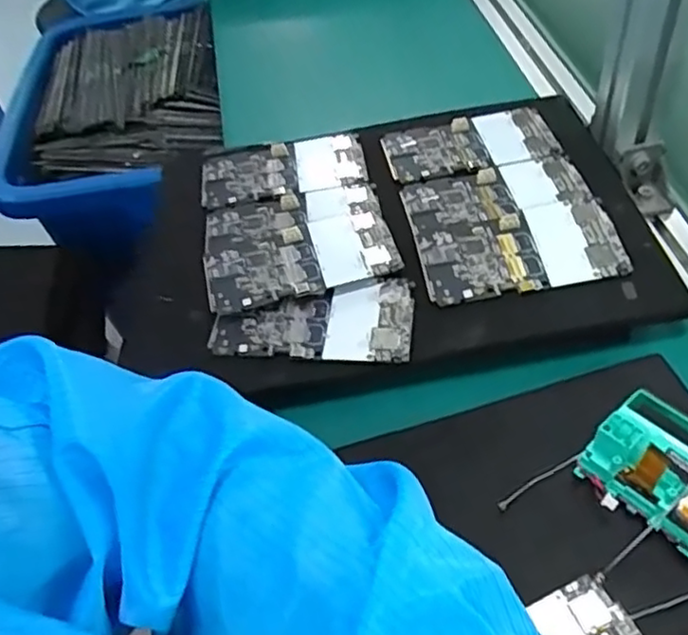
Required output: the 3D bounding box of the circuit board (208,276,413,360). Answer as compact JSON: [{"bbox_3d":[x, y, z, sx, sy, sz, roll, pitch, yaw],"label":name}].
[{"bbox_3d":[-0.020,0.004,0.436,0.128,0.008,0.058,-4,50,6],"label":"circuit board"}]

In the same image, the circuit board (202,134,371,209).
[{"bbox_3d":[-0.049,-0.120,0.538,0.127,0.008,0.070,-8,50,3],"label":"circuit board"}]

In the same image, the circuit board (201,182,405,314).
[{"bbox_3d":[-0.035,-0.054,0.477,0.130,0.011,0.105,-15,48,-2],"label":"circuit board"}]

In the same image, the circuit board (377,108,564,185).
[{"bbox_3d":[0.099,-0.136,0.530,0.129,0.008,0.070,-14,50,-3],"label":"circuit board"}]

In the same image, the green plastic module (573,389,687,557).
[{"bbox_3d":[0.166,0.076,0.344,0.077,0.037,0.063,27,63,27],"label":"green plastic module"}]

